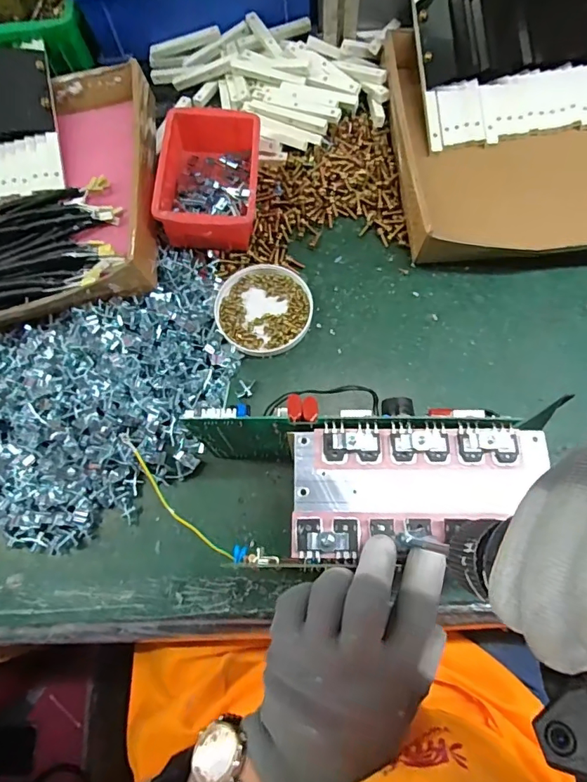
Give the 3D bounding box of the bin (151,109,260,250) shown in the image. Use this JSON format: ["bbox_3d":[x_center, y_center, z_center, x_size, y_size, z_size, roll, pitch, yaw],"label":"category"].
[{"bbox_3d":[-0.087,-0.233,0.500,0.101,0.062,0.157,1,71,2],"label":"bin"}]

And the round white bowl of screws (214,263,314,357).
[{"bbox_3d":[-0.031,-0.087,0.483,0.098,0.009,0.103,-1,71,1],"label":"round white bowl of screws"}]

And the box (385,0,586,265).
[{"bbox_3d":[0.325,-0.324,0.517,0.419,0.064,0.374,-3,71,1],"label":"box"}]

